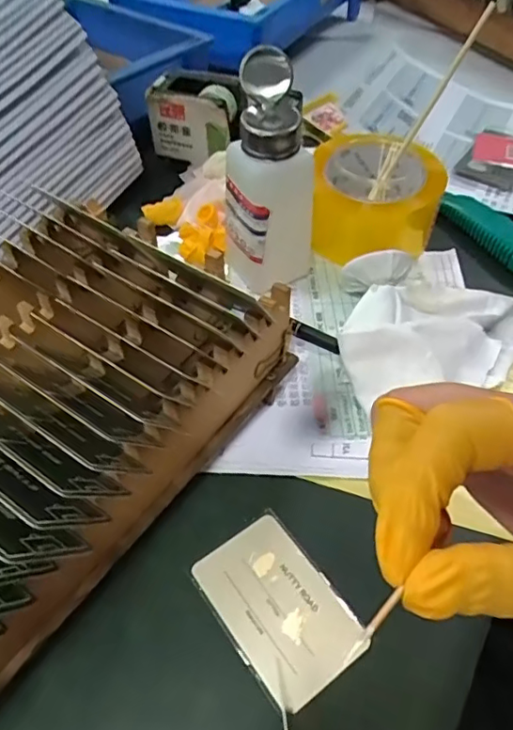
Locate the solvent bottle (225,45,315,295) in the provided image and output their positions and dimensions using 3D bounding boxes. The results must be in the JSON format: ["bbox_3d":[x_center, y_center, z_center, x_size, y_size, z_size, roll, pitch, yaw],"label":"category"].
[{"bbox_3d":[0.010,-0.125,0.391,0.062,0.151,0.057,0,50,0],"label":"solvent bottle"}]

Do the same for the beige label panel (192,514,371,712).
[{"bbox_3d":[0.011,0.122,0.285,0.053,0.004,0.084,-30,55,-22],"label":"beige label panel"}]

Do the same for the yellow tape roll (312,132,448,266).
[{"bbox_3d":[0.096,-0.140,0.464,0.098,0.083,0.098,0,50,0],"label":"yellow tape roll"}]

